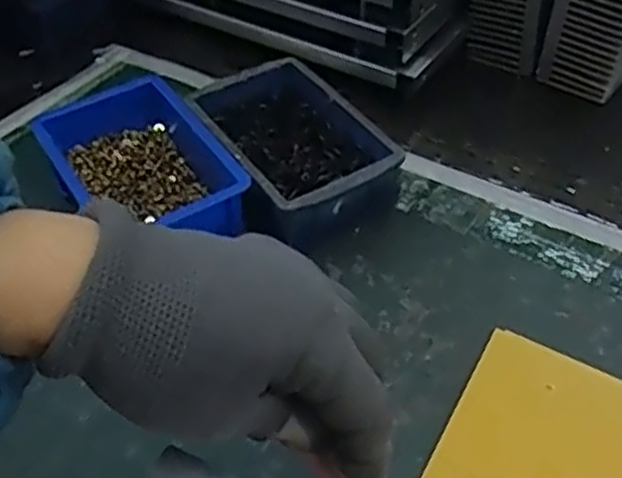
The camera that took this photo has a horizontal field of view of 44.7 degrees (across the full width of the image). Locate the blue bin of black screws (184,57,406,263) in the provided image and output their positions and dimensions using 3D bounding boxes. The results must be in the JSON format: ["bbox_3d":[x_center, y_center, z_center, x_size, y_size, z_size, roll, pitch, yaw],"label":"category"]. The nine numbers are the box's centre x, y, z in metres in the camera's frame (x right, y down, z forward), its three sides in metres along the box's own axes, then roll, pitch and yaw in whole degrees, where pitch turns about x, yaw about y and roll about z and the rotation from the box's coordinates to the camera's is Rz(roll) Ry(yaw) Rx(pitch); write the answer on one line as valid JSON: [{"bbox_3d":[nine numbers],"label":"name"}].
[{"bbox_3d":[-0.014,-0.058,0.521,0.105,0.052,0.148,-22,49,-18],"label":"blue bin of black screws"}]

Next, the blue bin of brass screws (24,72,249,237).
[{"bbox_3d":[-0.114,-0.043,0.513,0.105,0.052,0.147,-23,50,-20],"label":"blue bin of brass screws"}]

